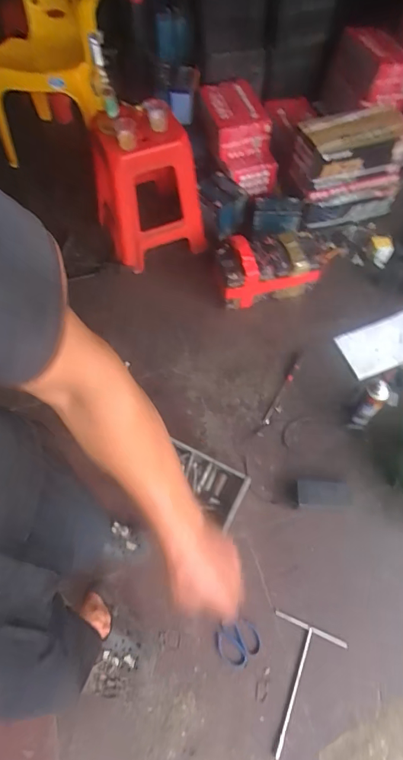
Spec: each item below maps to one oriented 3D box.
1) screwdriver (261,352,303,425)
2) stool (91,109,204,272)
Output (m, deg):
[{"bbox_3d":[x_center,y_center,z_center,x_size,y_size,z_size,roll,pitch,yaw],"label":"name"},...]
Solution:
[{"bbox_3d":[0.287,0.020,1.481,0.029,0.031,0.312,26,68,12],"label":"screwdriver"},{"bbox_3d":[-0.197,-0.682,1.578,0.361,0.454,0.289,-14,64,-7],"label":"stool"}]

